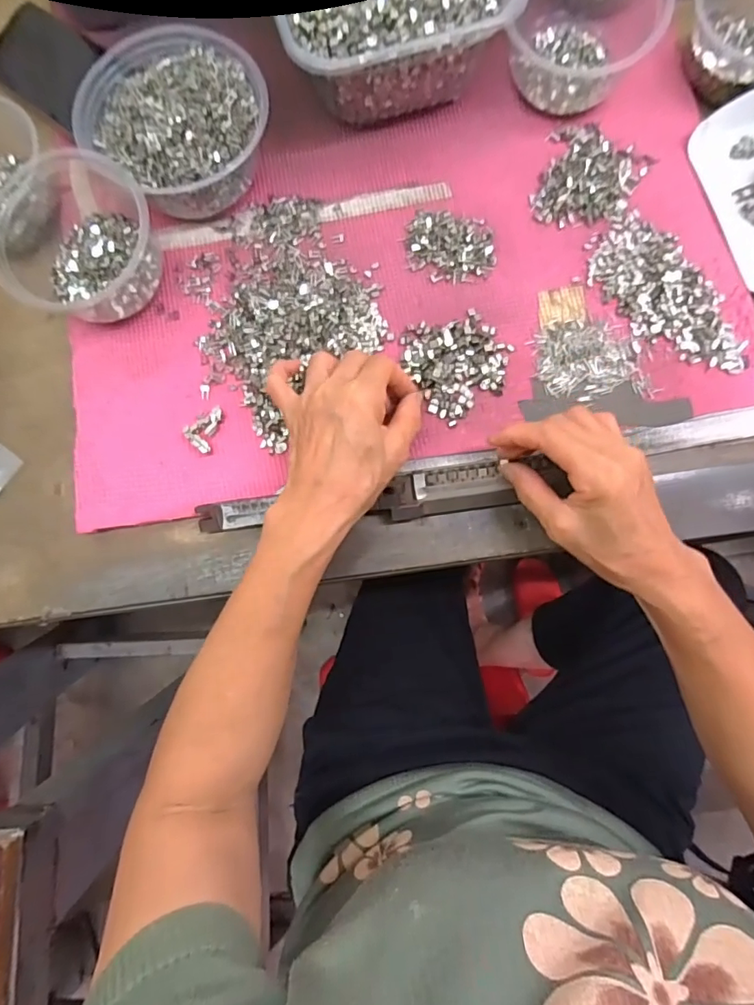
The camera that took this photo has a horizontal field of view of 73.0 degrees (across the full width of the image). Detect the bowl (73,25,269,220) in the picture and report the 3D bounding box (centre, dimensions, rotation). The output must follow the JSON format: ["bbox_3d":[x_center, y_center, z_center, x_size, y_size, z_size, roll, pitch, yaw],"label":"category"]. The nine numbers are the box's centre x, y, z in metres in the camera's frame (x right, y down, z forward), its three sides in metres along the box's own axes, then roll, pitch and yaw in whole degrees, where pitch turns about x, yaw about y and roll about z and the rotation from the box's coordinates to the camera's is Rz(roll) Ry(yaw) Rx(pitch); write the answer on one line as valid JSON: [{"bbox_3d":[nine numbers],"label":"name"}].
[{"bbox_3d":[-0.150,-0.289,0.390,0.133,0.057,0.121,0,80,2],"label":"bowl"}]

